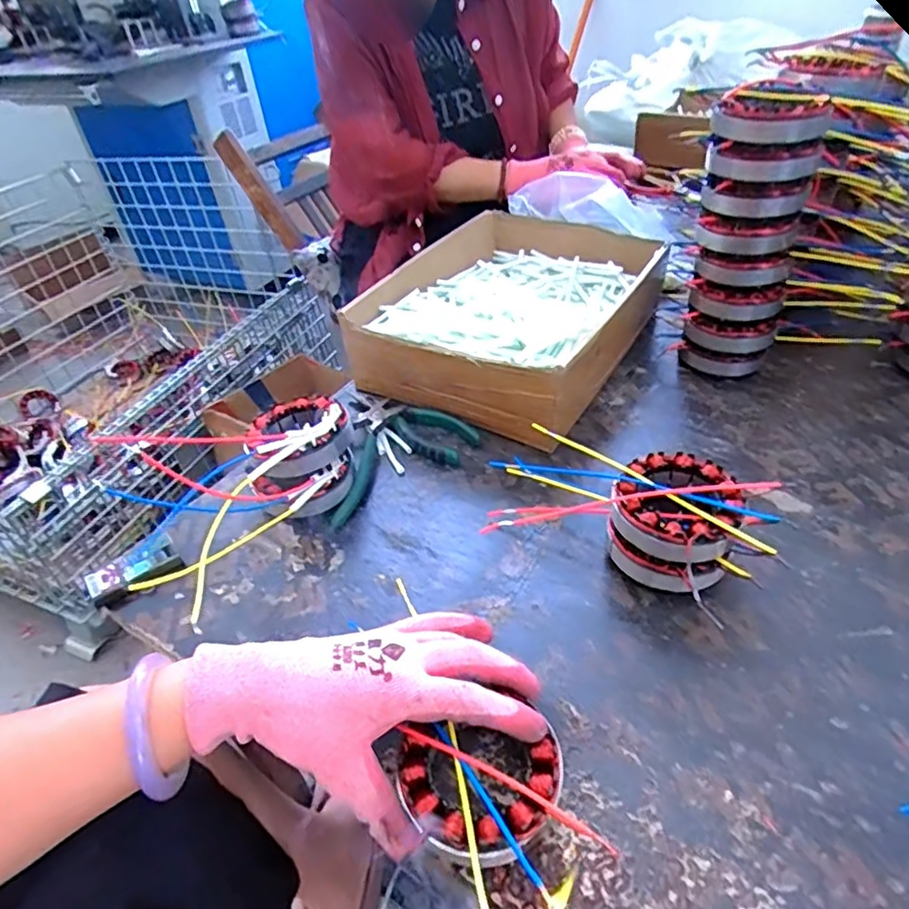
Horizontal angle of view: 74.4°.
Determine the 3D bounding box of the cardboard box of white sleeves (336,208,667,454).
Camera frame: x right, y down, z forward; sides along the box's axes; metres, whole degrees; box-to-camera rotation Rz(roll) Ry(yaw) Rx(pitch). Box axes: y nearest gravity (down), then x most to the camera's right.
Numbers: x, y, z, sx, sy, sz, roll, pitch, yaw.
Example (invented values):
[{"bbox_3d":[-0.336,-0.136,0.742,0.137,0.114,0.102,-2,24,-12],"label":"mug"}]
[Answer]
[{"bbox_3d":[0.067,-0.162,0.655,0.242,0.079,0.309,19,47,27],"label":"cardboard box of white sleeves"}]

